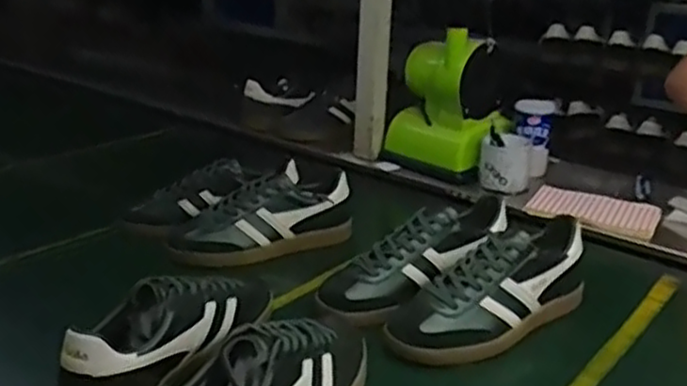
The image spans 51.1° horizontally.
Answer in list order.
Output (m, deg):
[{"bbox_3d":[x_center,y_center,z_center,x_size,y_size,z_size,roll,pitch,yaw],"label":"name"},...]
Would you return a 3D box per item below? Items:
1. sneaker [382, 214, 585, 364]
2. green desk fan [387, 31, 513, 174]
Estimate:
[{"bbox_3d":[0.177,0.108,0.829,0.285,0.096,0.094,-14,27,-36],"label":"sneaker"},{"bbox_3d":[0.177,-0.155,1.223,0.185,0.235,0.103,12,23,22],"label":"green desk fan"}]

